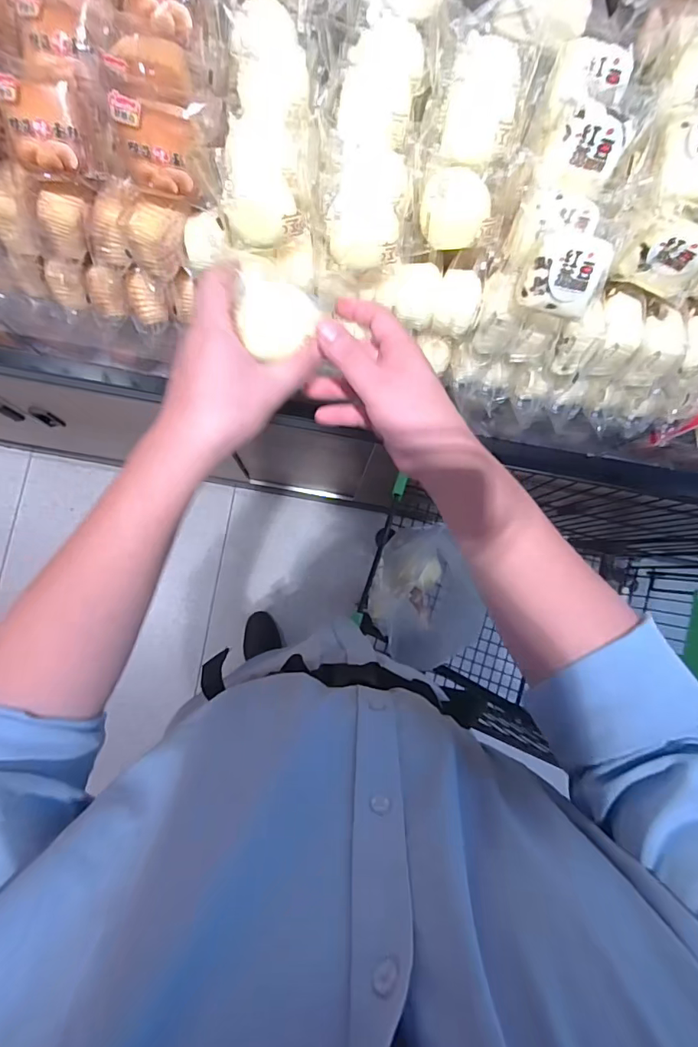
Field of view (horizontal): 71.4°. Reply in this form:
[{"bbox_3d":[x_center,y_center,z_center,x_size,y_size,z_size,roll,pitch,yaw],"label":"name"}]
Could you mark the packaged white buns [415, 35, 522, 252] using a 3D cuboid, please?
[{"bbox_3d":[0.109,-0.331,0.430,0.071,0.055,0.159,10,109,-4],"label":"packaged white buns"}]

